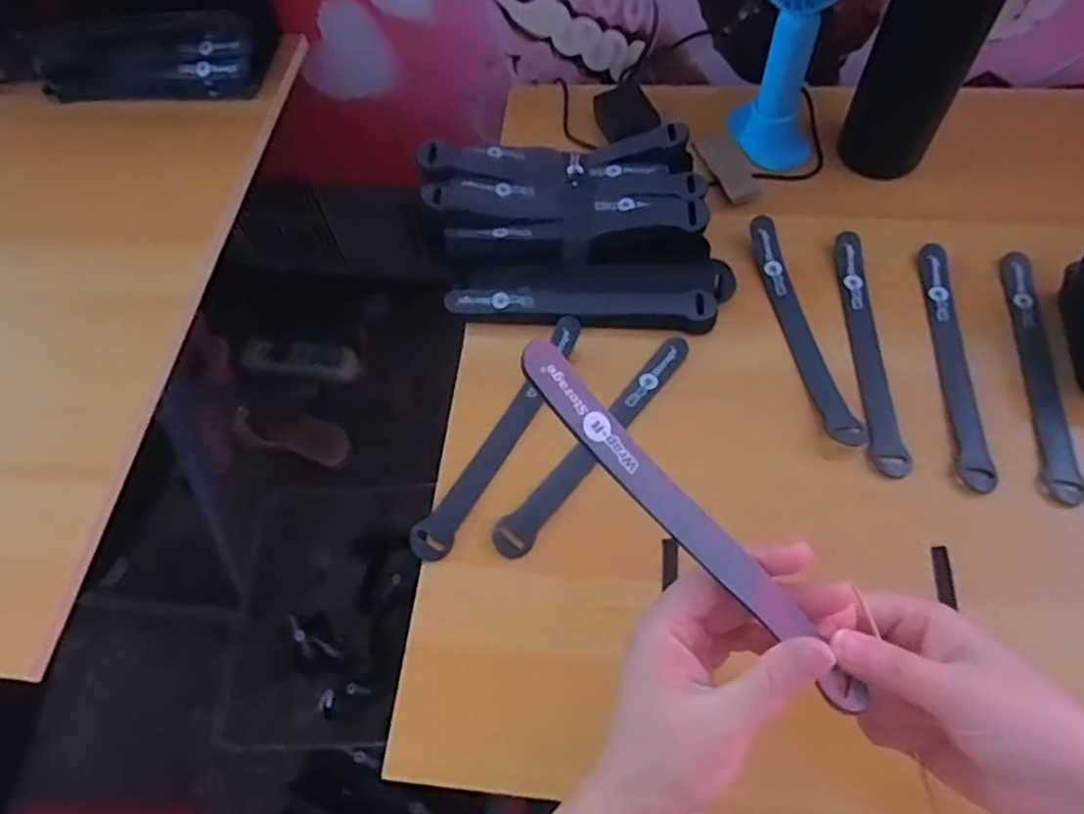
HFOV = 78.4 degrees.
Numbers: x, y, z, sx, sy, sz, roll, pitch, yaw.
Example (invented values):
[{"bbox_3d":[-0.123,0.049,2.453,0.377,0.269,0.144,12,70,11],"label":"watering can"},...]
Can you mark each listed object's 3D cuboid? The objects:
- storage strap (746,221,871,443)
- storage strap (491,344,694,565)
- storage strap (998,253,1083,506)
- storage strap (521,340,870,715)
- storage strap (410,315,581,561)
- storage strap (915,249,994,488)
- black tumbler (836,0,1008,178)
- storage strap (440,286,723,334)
[{"bbox_3d":[0.185,-0.060,0.476,0.022,0.011,0.191,-16,59,10],"label":"storage strap"},{"bbox_3d":[0.036,0.022,0.448,0.024,0.007,0.192,34,70,20],"label":"storage strap"},{"bbox_3d":[0.336,-0.029,0.450,0.021,0.005,0.191,6,63,7],"label":"storage strap"},{"bbox_3d":[0.062,0.050,0.279,0.019,0.011,0.197,-43,90,-17],"label":"storage strap"},{"bbox_3d":[-0.025,0.017,0.453,0.024,0.011,0.193,31,70,7],"label":"storage strap"},{"bbox_3d":[0.282,-0.035,0.456,0.020,0.008,0.193,5,63,6],"label":"storage strap"},{"bbox_3d":[0.285,-0.271,0.481,0.075,0.191,0.076,25,67,16],"label":"black tumbler"},{"bbox_3d":[0.028,-0.073,0.494,0.196,0.012,0.028,3,62,5],"label":"storage strap"}]

